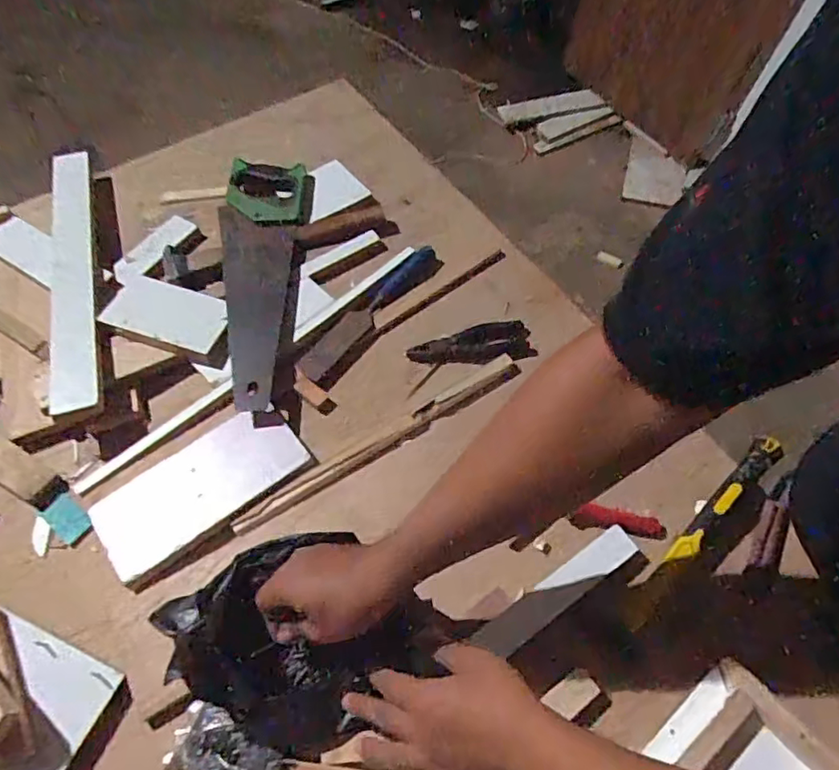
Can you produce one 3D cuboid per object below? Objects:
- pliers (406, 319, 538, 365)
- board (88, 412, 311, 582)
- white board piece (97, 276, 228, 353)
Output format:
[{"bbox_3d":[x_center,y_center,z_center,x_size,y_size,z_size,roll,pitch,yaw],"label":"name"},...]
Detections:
[{"bbox_3d":[0.064,-0.050,0.725,0.153,0.025,0.044,-5,60,-2],"label":"pliers"},{"bbox_3d":[-0.239,0.105,0.626,0.215,0.019,0.104,-34,65,-18],"label":"board"},{"bbox_3d":[-0.318,-0.089,0.717,0.164,0.025,0.069,12,60,8],"label":"white board piece"}]

